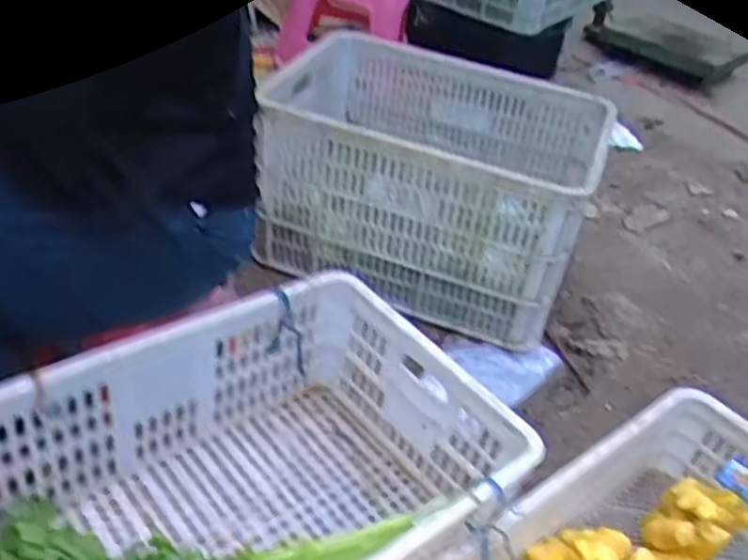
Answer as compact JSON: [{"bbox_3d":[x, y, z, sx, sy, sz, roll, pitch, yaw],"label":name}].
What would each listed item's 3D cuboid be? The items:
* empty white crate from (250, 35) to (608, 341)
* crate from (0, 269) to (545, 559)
[{"bbox_3d":[0.118,-0.204,1.508,0.612,0.347,0.456,17,38,13],"label":"empty white crate"},{"bbox_3d":[-0.152,0.275,0.900,0.602,0.274,0.430,-25,47,-35],"label":"crate"}]

